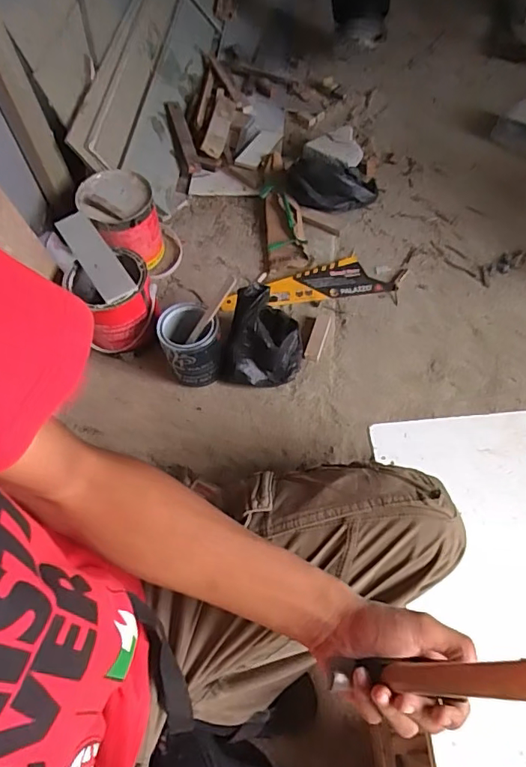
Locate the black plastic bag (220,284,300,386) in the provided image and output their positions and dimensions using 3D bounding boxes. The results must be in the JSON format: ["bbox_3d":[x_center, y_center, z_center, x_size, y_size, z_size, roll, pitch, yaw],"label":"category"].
[{"bbox_3d":[0.003,-0.079,0.945,0.138,0.117,0.154,14,60,11],"label":"black plastic bag"}]

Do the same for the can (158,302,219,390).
[{"bbox_3d":[-0.130,-0.071,0.944,0.104,0.119,0.119,-19,59,-9],"label":"can"}]

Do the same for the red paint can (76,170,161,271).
[{"bbox_3d":[-0.290,-0.334,1.090,0.145,0.159,0.184,-26,61,-13],"label":"red paint can"}]

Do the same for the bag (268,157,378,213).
[{"bbox_3d":[0.140,-0.469,1.180,0.245,0.095,0.135,-3,58,1],"label":"bag"}]

